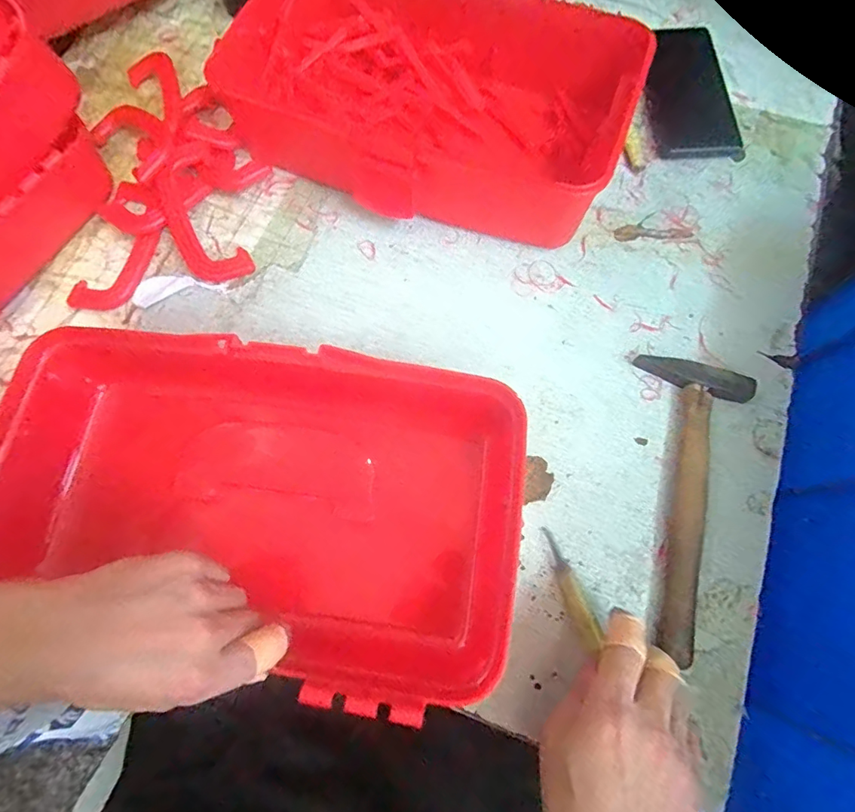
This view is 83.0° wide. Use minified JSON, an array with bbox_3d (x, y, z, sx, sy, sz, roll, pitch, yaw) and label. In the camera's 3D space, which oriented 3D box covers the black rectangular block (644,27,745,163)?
[{"bbox_3d":[0.262,-0.318,0.490,0.078,0.006,0.164,-4,72,0],"label":"black rectangular block"}]

